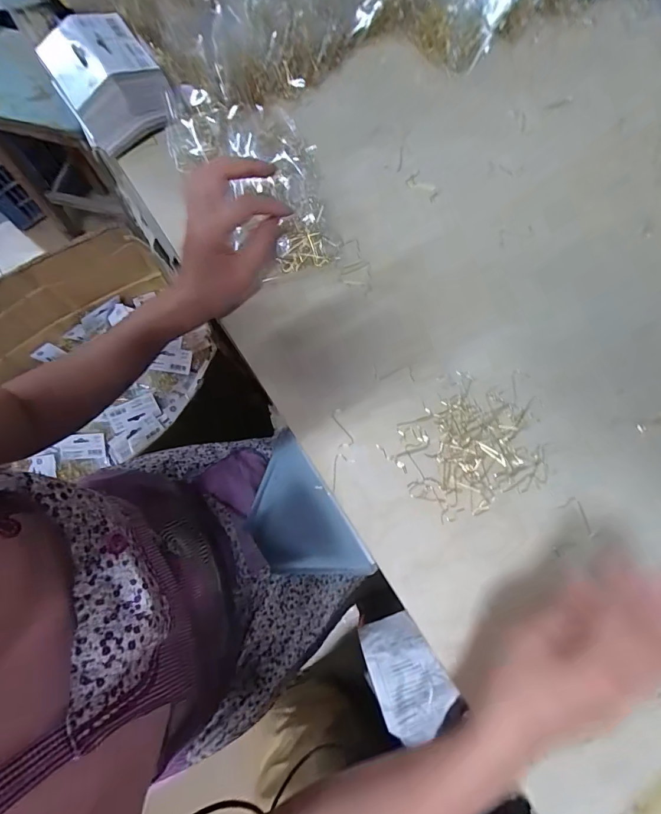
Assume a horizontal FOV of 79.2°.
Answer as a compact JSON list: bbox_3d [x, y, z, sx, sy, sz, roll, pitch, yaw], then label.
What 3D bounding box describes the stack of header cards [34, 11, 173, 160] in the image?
[{"bbox_3d":[-0.241,-0.349,0.432,0.103,0.072,0.118,-36,77,-9],"label":"stack of header cards"}]

